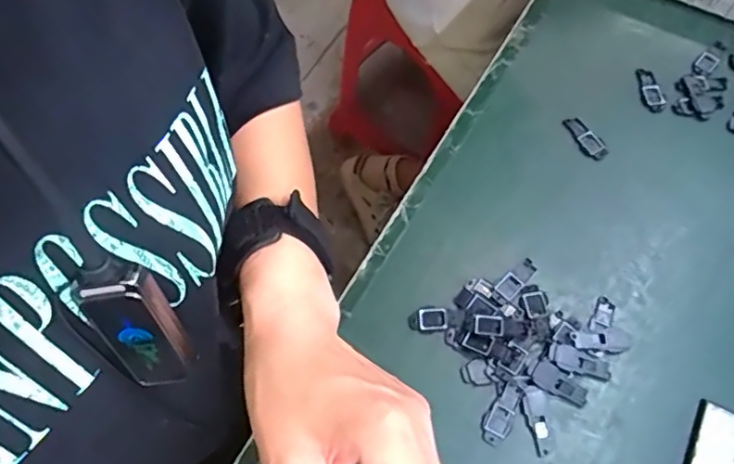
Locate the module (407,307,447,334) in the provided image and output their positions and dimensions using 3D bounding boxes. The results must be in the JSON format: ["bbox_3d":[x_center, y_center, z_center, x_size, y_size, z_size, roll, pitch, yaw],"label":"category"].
[{"bbox_3d":[0.039,0.058,0.376,0.025,0.006,0.015,-4,65,-2],"label":"module"}]

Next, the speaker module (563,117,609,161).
[{"bbox_3d":[0.165,-0.071,0.436,0.014,0.004,0.040,-35,70,-15],"label":"speaker module"}]

